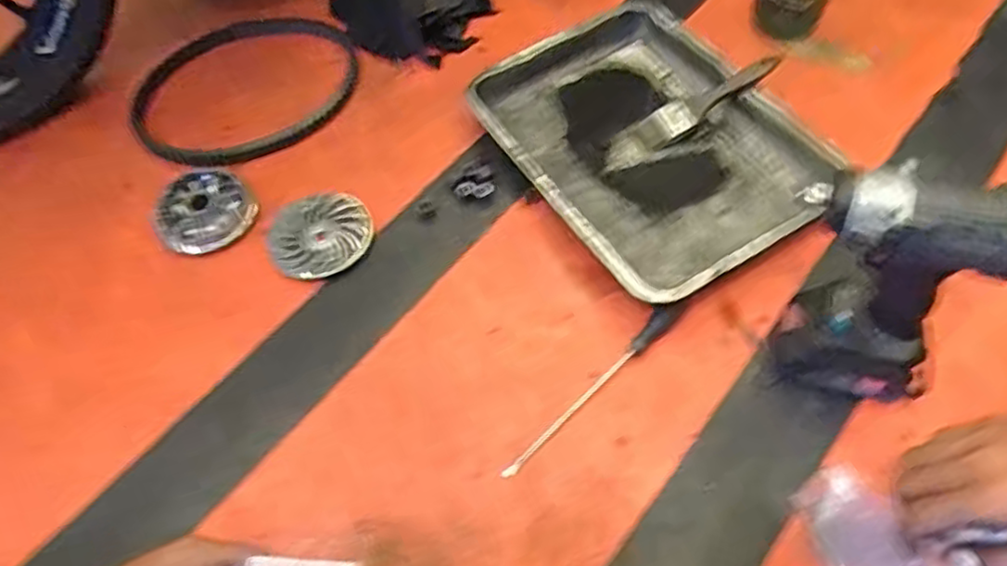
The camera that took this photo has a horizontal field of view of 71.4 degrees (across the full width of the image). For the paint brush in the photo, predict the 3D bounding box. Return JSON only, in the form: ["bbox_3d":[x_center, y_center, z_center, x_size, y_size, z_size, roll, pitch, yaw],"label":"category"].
[{"bbox_3d":[0.213,-0.201,0.824,0.225,0.033,0.048,-32,61,0],"label":"paint brush"}]

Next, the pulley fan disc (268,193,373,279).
[{"bbox_3d":[-0.210,-0.054,0.789,0.113,0.018,0.100,2,59,5],"label":"pulley fan disc"}]

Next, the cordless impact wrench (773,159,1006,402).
[{"bbox_3d":[0.299,0.010,0.568,0.151,0.261,0.073,7,59,8],"label":"cordless impact wrench"}]

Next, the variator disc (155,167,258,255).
[{"bbox_3d":[-0.354,-0.087,0.829,0.108,0.017,0.127,-34,62,-16],"label":"variator disc"}]

